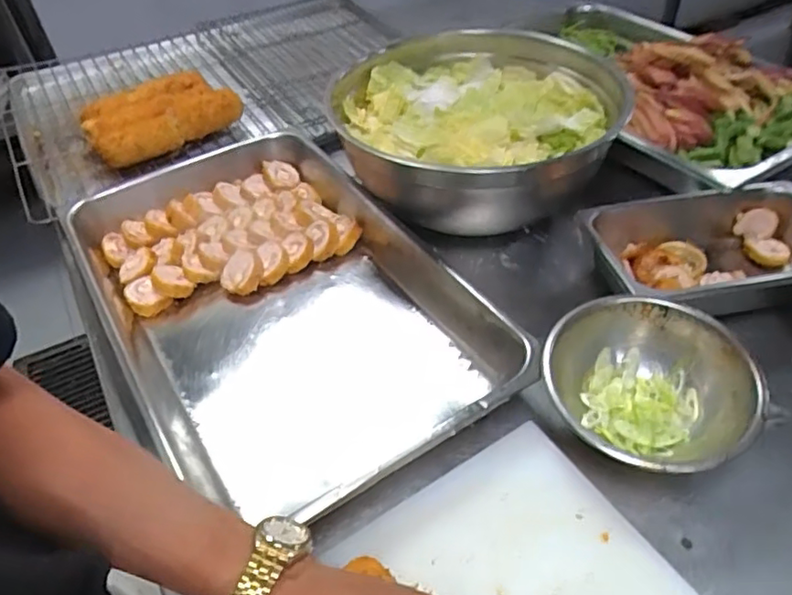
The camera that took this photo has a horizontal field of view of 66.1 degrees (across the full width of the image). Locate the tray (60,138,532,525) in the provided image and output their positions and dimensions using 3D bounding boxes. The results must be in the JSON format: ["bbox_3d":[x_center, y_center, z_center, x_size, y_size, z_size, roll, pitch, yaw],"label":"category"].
[{"bbox_3d":[-0.135,-0.010,0.666,0.344,0.084,0.551,-24,50,-21],"label":"tray"}]

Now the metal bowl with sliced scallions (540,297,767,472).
[{"bbox_3d":[0.216,0.079,0.532,0.162,0.068,0.166,0,46,0],"label":"metal bowl with sliced scallions"}]

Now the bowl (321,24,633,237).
[{"bbox_3d":[0.089,-0.206,0.771,0.327,0.127,0.345,0,46,0],"label":"bowl"}]

